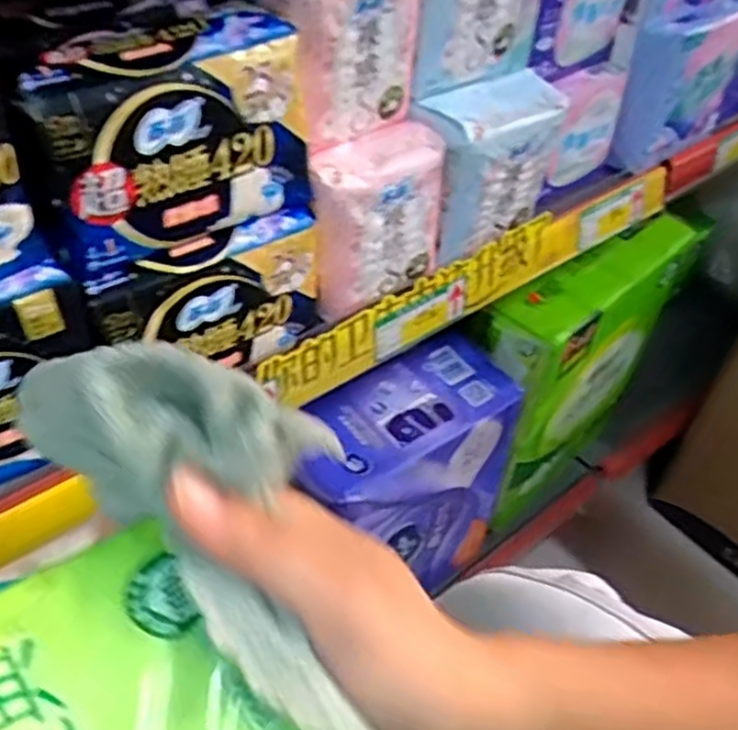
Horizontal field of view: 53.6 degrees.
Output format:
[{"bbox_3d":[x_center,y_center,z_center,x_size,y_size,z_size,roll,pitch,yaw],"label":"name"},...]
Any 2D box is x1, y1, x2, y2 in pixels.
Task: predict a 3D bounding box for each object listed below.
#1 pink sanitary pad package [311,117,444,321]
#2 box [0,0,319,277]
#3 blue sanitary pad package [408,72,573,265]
[{"bbox_3d":[0.000,-0.095,0.480,0.092,0.101,0.046,-26,53,-27],"label":"pink sanitary pad package"},{"bbox_3d":[-0.112,-0.132,0.391,0.140,0.094,0.109,-22,52,-24],"label":"box"},{"bbox_3d":[0.082,-0.140,0.518,0.102,0.104,0.053,-23,52,-25],"label":"blue sanitary pad package"}]

